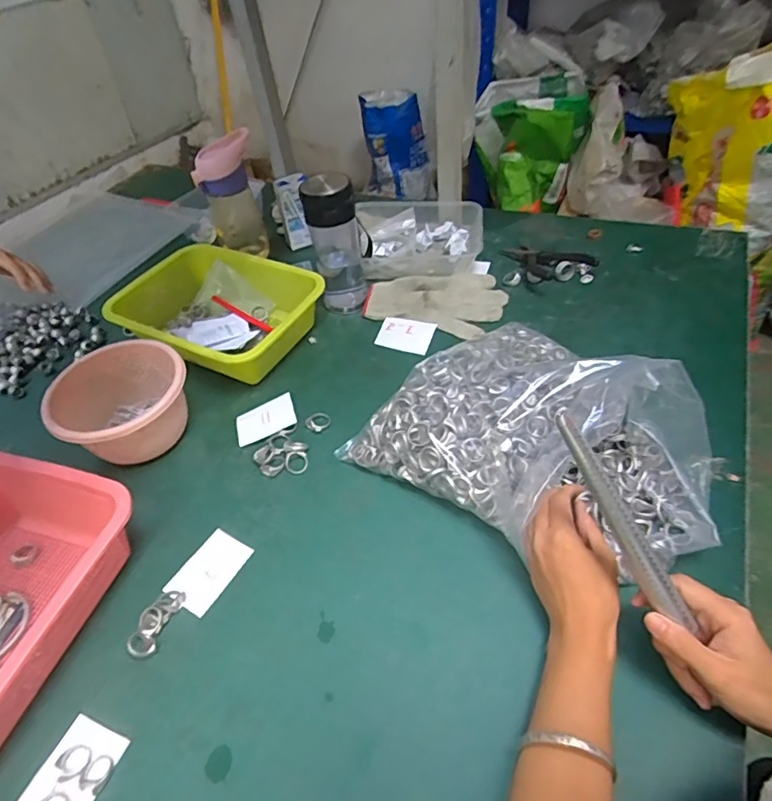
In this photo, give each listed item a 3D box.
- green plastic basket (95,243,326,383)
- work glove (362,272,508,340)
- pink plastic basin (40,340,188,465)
[{"bbox_3d":[-0.235,-0.119,0.721,0.257,0.078,0.192,20,53,23],"label":"green plastic basket"},{"bbox_3d":[0.075,-0.153,0.753,0.186,0.021,0.134,17,52,21],"label":"work glove"},{"bbox_3d":[-0.299,0.010,0.608,0.142,0.091,0.142,-3,47,4],"label":"pink plastic basin"}]

